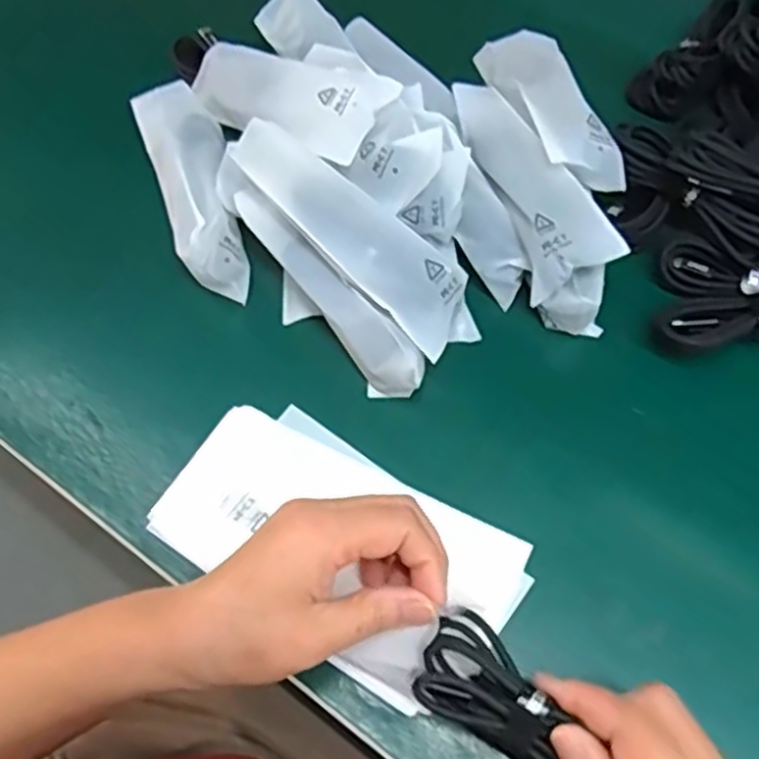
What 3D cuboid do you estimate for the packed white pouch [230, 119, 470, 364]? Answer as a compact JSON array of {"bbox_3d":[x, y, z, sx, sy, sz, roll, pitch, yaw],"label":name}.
[{"bbox_3d":[-0.013,-0.079,0.407,0.150,0.027,0.042,42,73,-1],"label":"packed white pouch"}]

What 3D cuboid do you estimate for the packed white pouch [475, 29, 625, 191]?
[{"bbox_3d":[0.105,-0.175,0.479,0.049,0.028,0.151,-16,53,-4],"label":"packed white pouch"}]

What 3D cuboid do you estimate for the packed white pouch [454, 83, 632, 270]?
[{"bbox_3d":[0.084,-0.121,0.434,0.040,0.020,0.153,-23,66,-7],"label":"packed white pouch"}]

